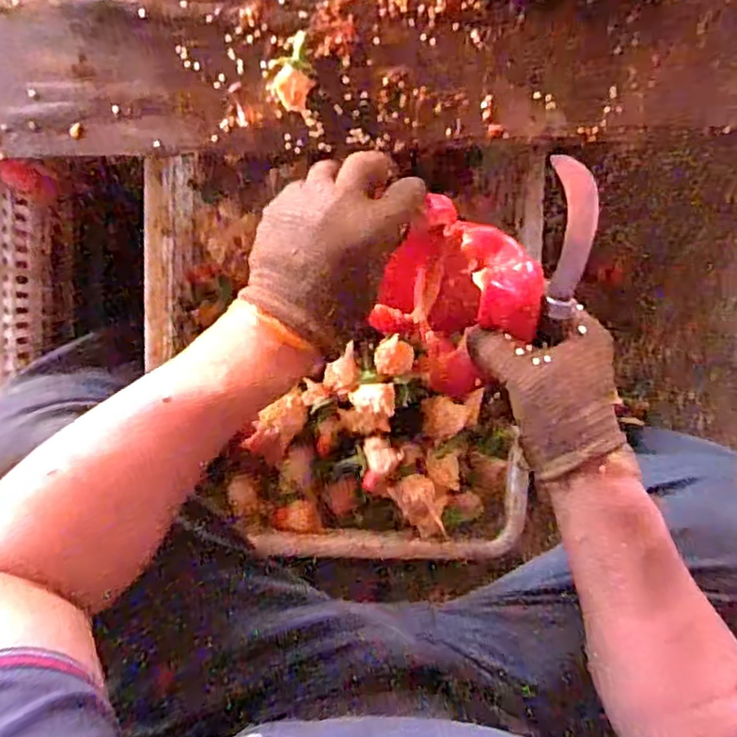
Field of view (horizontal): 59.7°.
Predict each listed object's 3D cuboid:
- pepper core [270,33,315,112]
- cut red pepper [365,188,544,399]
[{"bbox_3d":[-0.062,-0.237,0.514,0.032,0.022,0.059,-9,93,-2],"label":"pepper core"},{"bbox_3d":[0.049,-0.060,0.453,0.125,0.109,0.106,37,91,-4],"label":"cut red pepper"}]

